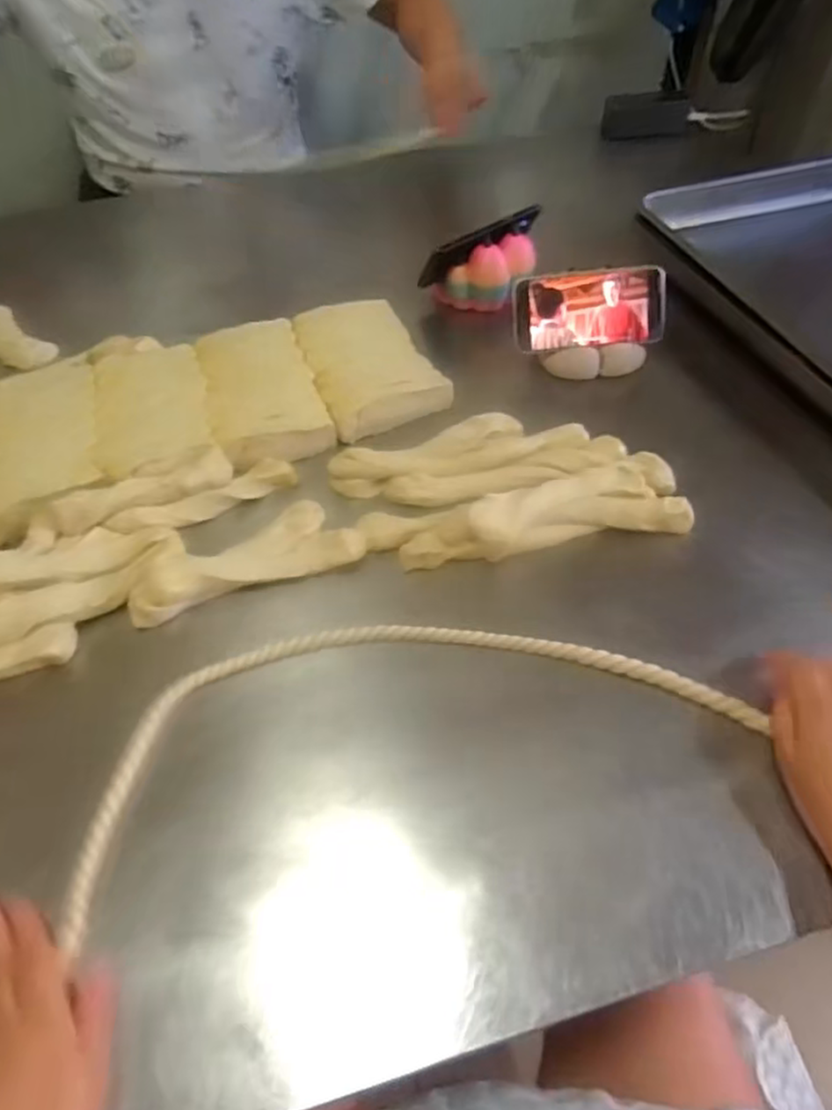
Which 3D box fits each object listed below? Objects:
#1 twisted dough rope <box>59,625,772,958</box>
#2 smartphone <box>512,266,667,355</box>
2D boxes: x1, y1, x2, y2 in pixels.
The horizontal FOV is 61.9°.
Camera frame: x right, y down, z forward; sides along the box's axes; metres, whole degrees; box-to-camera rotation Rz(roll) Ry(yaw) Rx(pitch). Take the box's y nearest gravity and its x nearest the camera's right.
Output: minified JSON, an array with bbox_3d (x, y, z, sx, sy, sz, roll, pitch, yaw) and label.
[{"bbox_3d":[0.005,0.119,0.477,0.445,0.022,0.186,-9,52,-4],"label":"twisted dough rope"},{"bbox_3d":[0.174,-0.248,0.701,0.152,0.073,0.011,-6,10,-1],"label":"smartphone"}]

